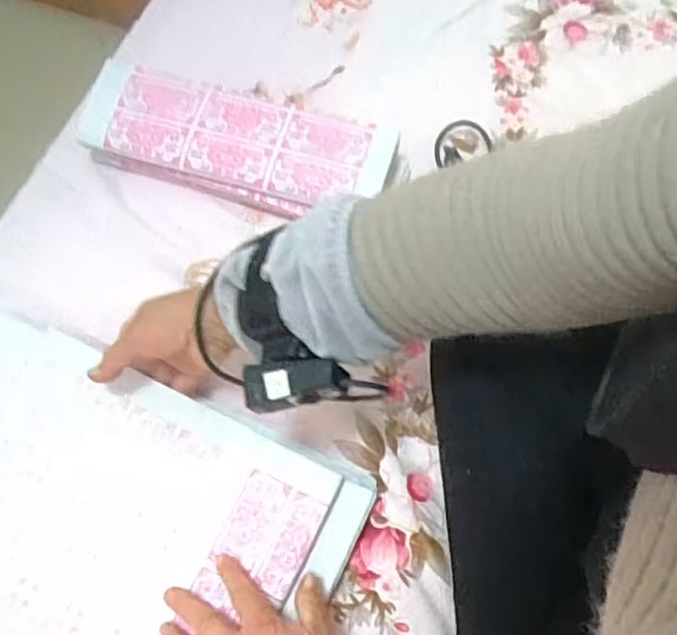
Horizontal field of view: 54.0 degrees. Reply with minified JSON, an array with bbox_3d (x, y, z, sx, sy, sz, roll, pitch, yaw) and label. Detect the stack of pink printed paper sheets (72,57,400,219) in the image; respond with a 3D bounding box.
[{"bbox_3d":[-0.101,-0.168,0.638,0.294,0.055,0.099,19,72,9],"label":"stack of pink printed paper sheets"}]

